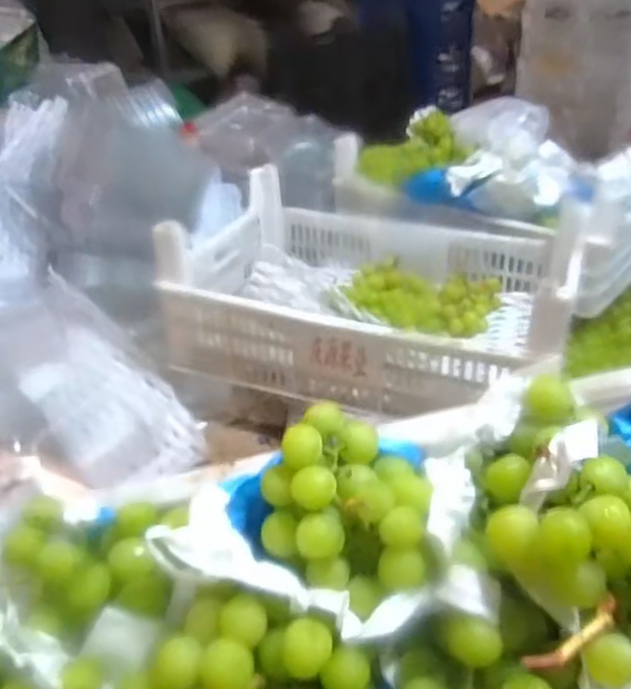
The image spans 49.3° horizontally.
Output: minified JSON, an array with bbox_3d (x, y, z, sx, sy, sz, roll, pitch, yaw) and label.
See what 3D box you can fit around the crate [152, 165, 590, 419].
[{"bbox_3d":[0.095,-0.093,1.076,0.576,0.208,0.405,9,32,16],"label":"crate"}]

